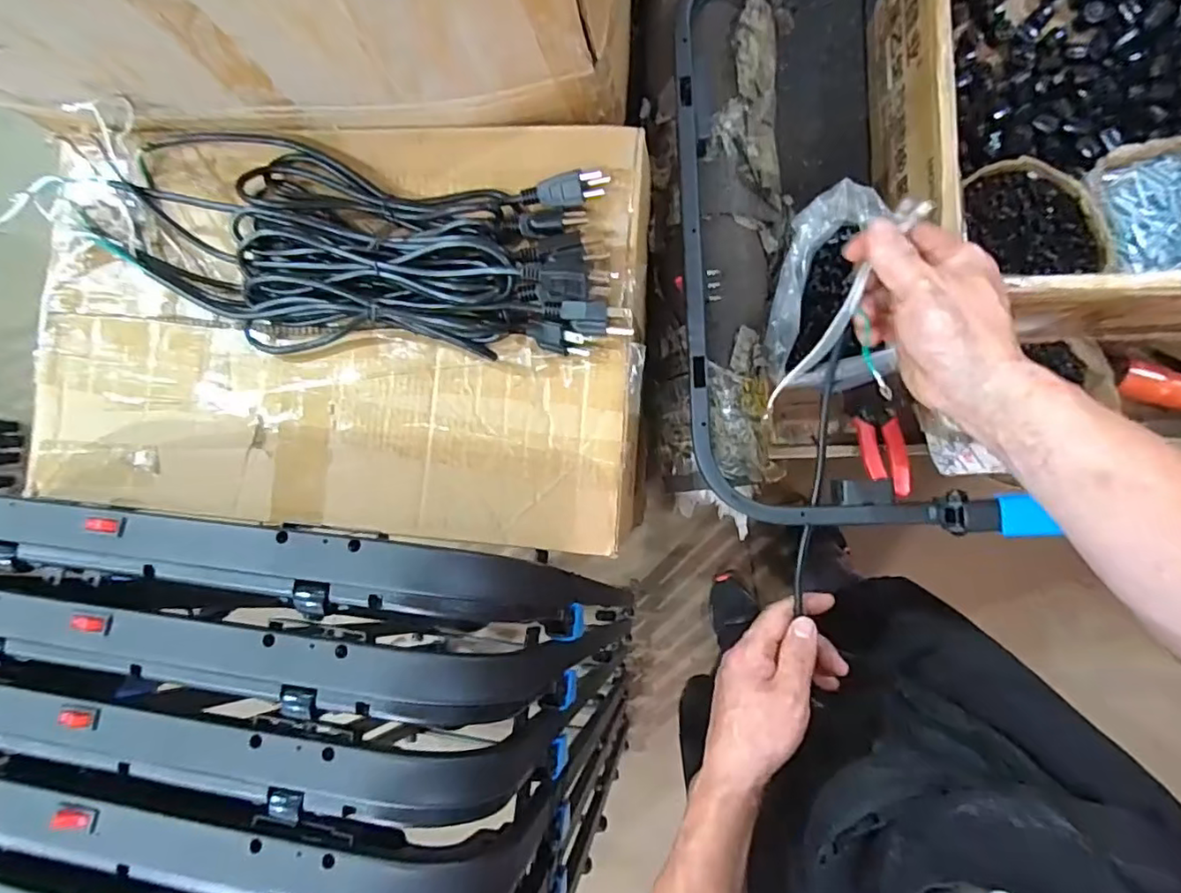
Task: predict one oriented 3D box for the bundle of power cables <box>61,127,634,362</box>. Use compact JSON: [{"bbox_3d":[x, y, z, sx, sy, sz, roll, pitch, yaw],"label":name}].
[{"bbox_3d":[-0.212,-0.165,0.482,0.491,0.046,0.177,12,90,9],"label":"bundle of power cables"}]

